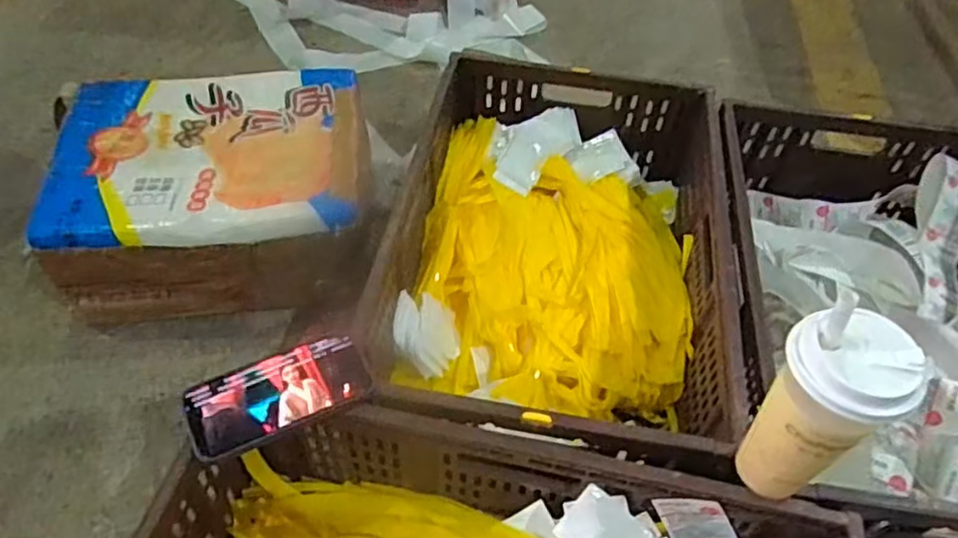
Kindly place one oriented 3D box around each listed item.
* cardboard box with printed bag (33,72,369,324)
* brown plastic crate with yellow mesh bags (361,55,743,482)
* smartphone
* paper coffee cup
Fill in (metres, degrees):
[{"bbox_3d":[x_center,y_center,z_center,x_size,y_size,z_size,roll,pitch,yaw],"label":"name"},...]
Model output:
[{"bbox_3d":[-0.370,-0.109,0.988,0.404,0.191,0.334,-3,51,-6],"label":"cardboard box with printed bag"},{"bbox_3d":[0.101,-0.017,0.895,0.385,0.202,0.609,9,51,4],"label":"brown plastic crate with yellow mesh bags"},{"bbox_3d":[-0.184,0.114,0.627,0.160,0.013,0.082,-19,54,-18],"label":"smartphone"},{"bbox_3d":[0.258,0.111,0.524,0.075,0.193,0.085,-36,61,-28],"label":"paper coffee cup"}]

